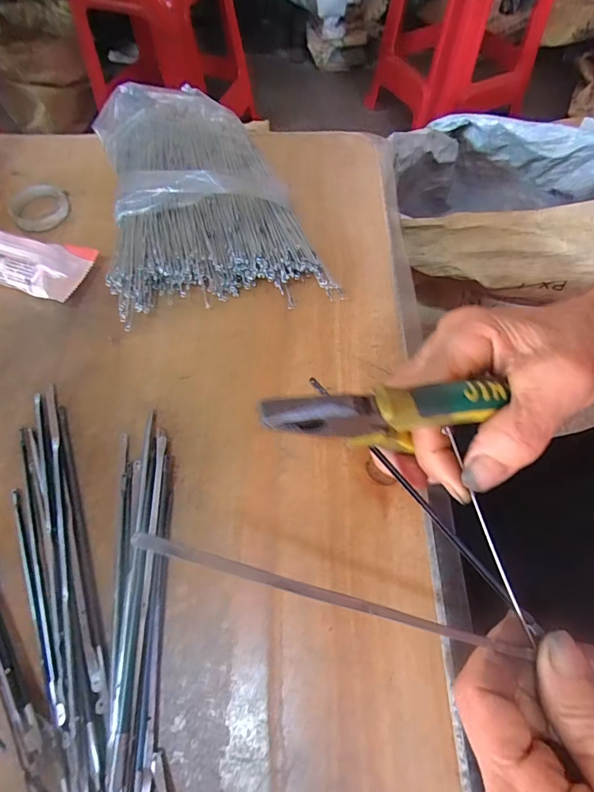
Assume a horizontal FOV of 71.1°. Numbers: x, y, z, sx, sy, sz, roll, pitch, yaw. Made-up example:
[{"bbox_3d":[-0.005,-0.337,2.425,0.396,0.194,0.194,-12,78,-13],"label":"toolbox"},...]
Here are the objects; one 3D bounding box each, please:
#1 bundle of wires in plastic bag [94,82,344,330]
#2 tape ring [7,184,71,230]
[{"bbox_3d":[-0.078,-0.174,0.342,0.155,0.044,0.240,-13,63,-6],"label":"bundle of wires in plastic bag"},{"bbox_3d":[-0.218,-0.159,0.354,0.046,0.013,0.044,0,62,1],"label":"tape ring"}]

